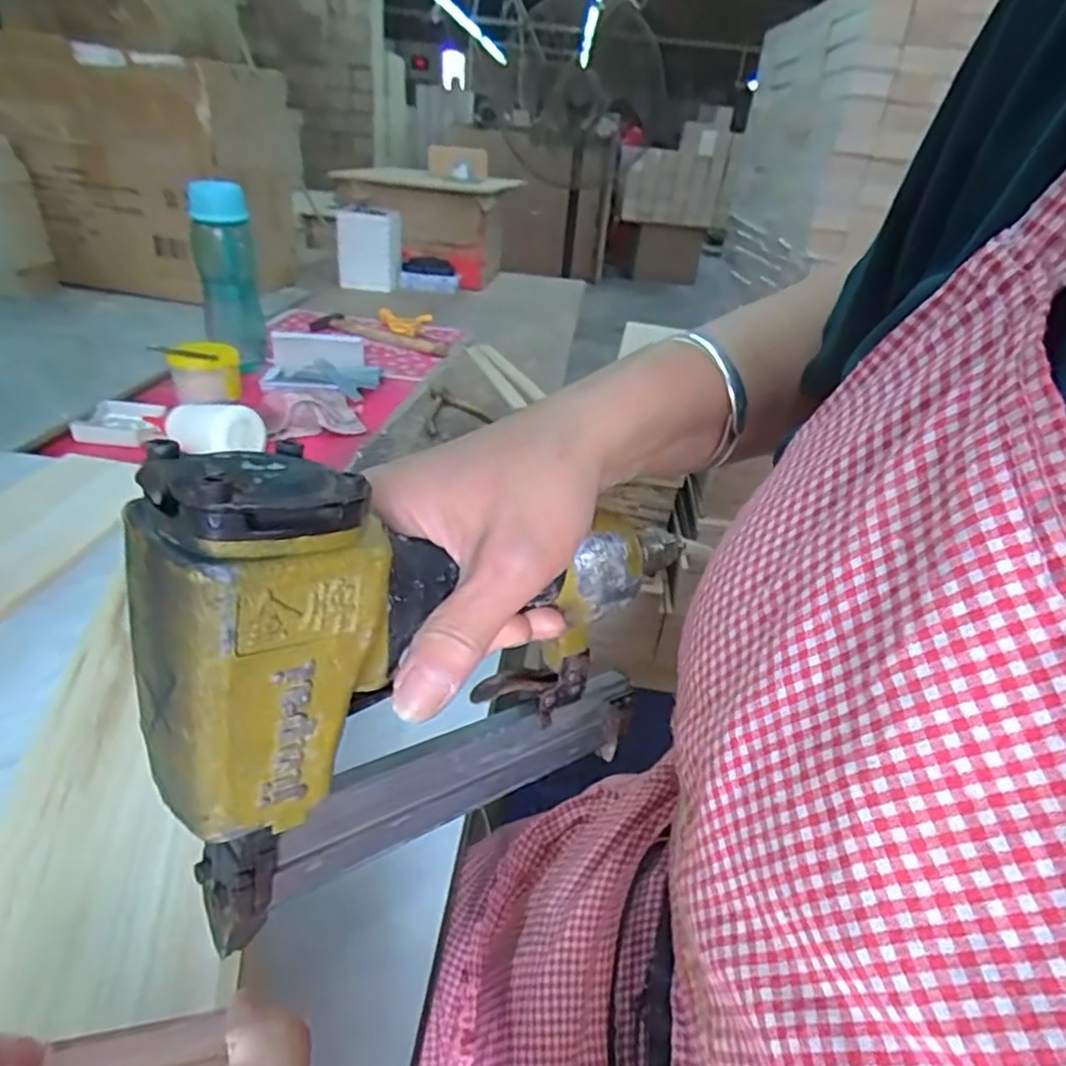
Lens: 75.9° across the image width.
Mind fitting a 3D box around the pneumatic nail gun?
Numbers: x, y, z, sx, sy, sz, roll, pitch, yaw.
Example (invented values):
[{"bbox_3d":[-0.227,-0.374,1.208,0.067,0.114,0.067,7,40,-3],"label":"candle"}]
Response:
[{"bbox_3d":[-0.021,0.045,0.250,0.204,0.169,0.045,-15,37,-32],"label":"pneumatic nail gun"}]

